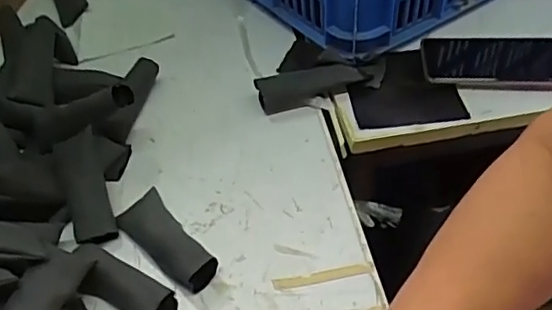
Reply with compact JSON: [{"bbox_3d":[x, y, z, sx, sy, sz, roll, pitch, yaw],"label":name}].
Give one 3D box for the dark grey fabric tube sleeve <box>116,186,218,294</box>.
[{"bbox_3d":[-0.090,0.068,0.466,0.039,0.022,0.105,-32,52,-24],"label":"dark grey fabric tube sleeve"}]

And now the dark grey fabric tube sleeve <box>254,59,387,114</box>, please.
[{"bbox_3d":[0.048,-0.072,0.580,0.134,0.025,0.035,-12,47,-8],"label":"dark grey fabric tube sleeve"}]

